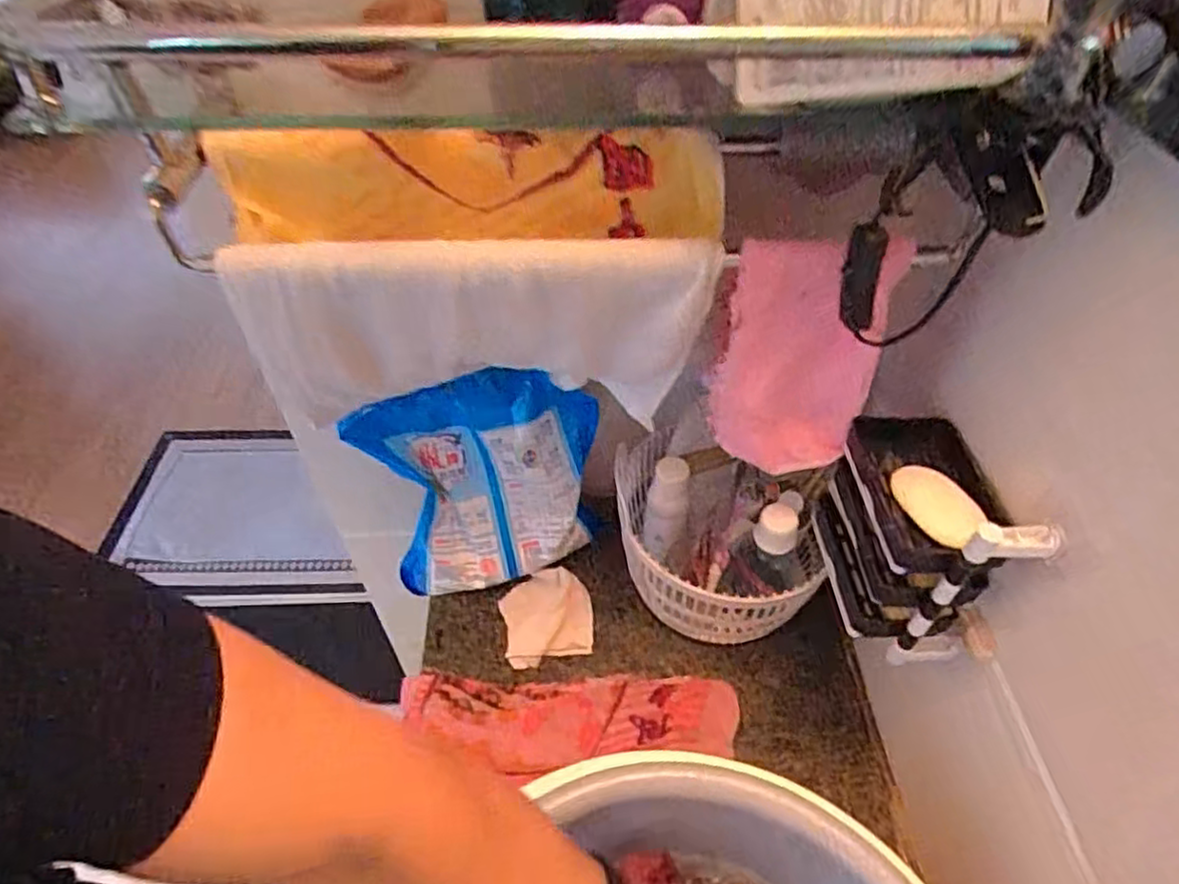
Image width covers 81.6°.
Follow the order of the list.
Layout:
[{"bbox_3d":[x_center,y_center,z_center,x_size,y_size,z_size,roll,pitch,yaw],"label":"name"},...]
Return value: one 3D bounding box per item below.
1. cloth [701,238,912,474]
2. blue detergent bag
[{"bbox_3d":[0.148,-0.060,0.493,0.114,0.178,0.049,6,48,7],"label":"cloth"},{"bbox_3d":[-0.109,0.044,0.675,0.232,0.230,0.084,-5,48,-2],"label":"blue detergent bag"}]

